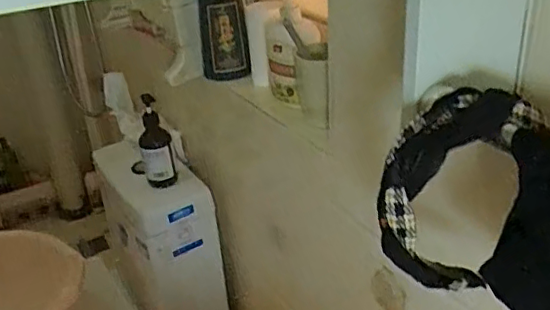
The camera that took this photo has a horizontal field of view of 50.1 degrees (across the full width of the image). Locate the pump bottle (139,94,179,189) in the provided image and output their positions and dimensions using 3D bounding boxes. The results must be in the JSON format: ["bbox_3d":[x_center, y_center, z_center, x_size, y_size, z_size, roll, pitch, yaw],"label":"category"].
[{"bbox_3d":[-0.227,-0.024,1.110,0.063,0.168,0.065,-16,31,-20],"label":"pump bottle"}]

